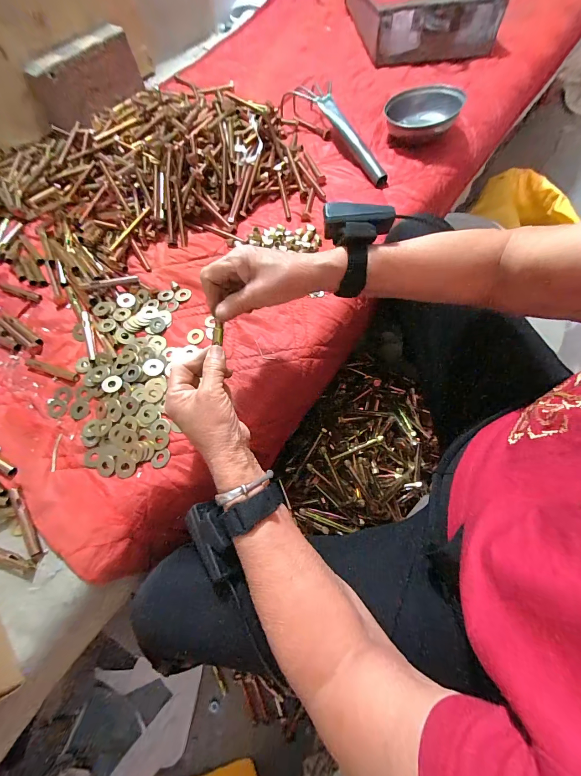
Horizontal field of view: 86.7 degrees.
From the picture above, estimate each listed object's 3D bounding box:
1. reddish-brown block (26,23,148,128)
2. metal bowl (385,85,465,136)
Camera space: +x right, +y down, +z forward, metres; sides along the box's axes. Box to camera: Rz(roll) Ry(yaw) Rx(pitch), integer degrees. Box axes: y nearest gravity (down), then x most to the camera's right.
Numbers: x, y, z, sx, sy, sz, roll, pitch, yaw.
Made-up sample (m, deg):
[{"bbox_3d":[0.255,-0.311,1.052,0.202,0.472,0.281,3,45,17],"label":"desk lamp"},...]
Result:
[{"bbox_3d":[-0.433,-0.668,0.664,0.036,0.100,0.243,38,73,18],"label":"reddish-brown block"},{"bbox_3d":[0.248,-0.503,0.577,0.127,0.047,0.126,-1,65,3],"label":"metal bowl"}]

